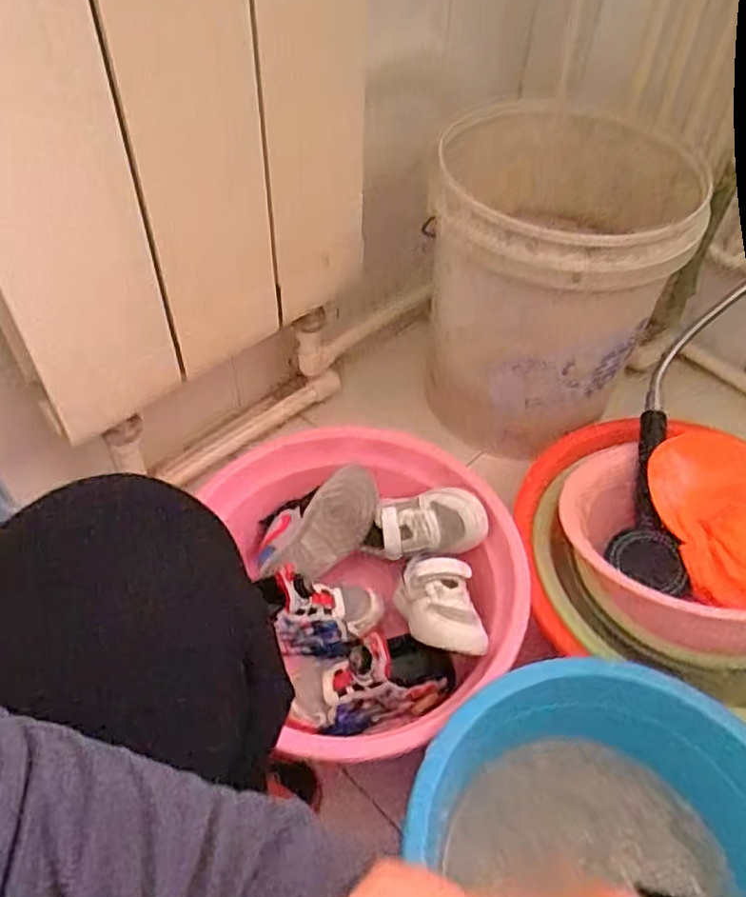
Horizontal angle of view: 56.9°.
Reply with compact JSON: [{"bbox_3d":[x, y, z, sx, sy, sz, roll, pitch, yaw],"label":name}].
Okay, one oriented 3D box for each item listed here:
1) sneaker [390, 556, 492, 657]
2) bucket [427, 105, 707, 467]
[{"bbox_3d":[0.071,0.165,0.717,0.079,0.062,0.126,-4,50,-6],"label":"sneaker"},{"bbox_3d":[0.216,-0.211,0.912,0.294,0.340,0.330,14,50,9],"label":"bucket"}]

